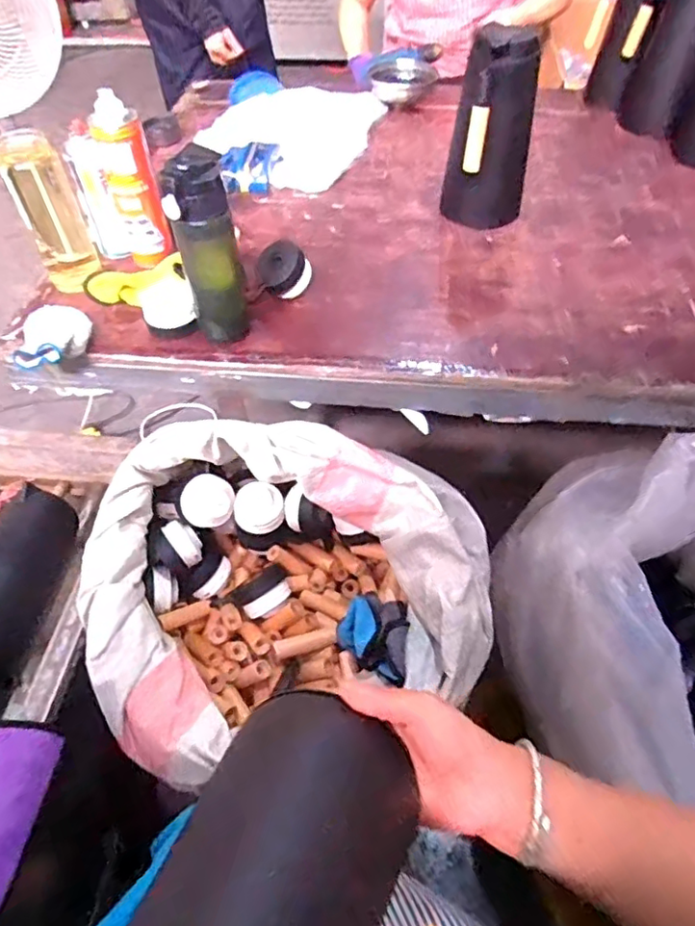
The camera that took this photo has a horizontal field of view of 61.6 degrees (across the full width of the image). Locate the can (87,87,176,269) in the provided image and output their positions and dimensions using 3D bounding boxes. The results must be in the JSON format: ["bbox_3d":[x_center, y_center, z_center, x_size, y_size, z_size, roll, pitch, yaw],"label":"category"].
[{"bbox_3d":[-0.298,-0.385,0.812,0.063,0.208,0.072,-21,56,-15],"label":"can"}]

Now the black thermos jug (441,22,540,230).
[{"bbox_3d":[0.215,-0.472,0.856,0.122,0.227,0.092,-17,55,-12],"label":"black thermos jug"}]

